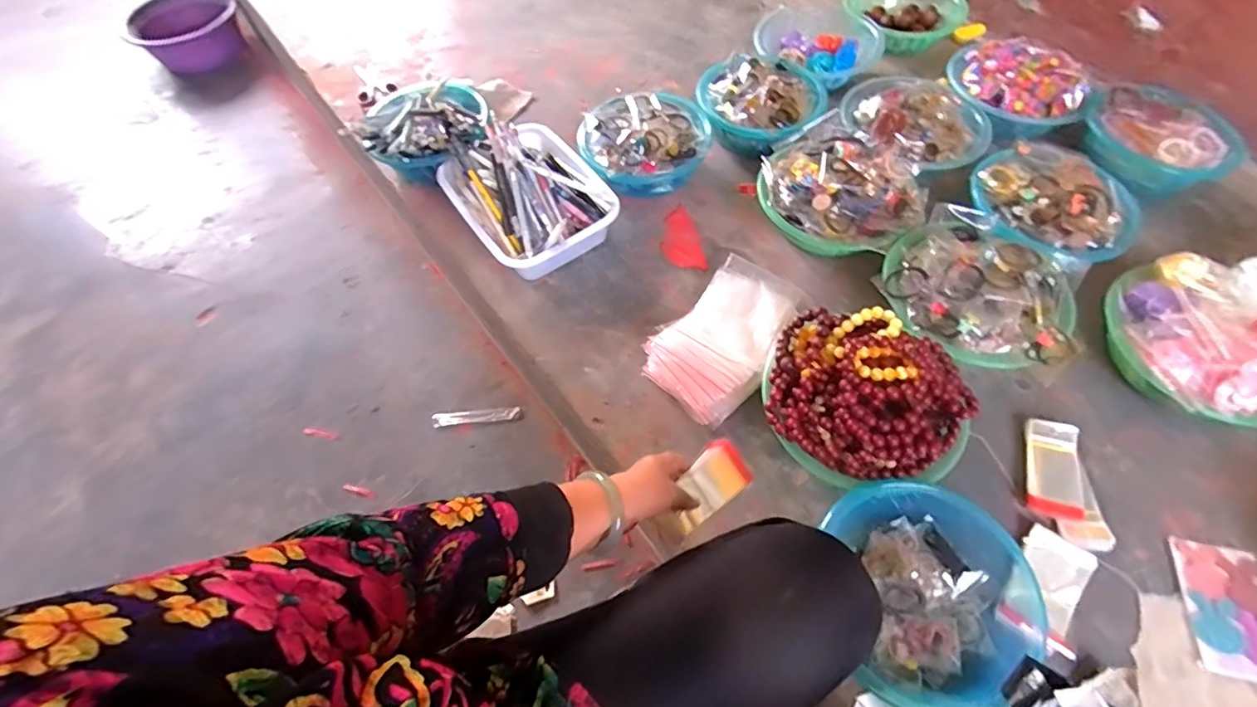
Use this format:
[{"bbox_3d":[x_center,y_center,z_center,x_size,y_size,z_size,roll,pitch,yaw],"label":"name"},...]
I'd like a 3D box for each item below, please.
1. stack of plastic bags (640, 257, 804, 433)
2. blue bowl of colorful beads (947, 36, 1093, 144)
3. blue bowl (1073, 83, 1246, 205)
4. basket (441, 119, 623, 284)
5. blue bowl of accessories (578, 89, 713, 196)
[{"bbox_3d":[0.139,-0.027,0.779,0.147,0.064,0.250,37,67,21],"label":"stack of plastic bags"},{"bbox_3d":[0.676,-0.466,0.985,0.226,0.084,0.187,33,65,19],"label":"blue bowl of colorful beads"},{"bbox_3d":[0.870,-0.353,0.920,0.202,0.061,0.202,-1,59,1],"label":"blue bowl"},{"bbox_3d":[-0.162,-0.260,0.901,0.216,0.107,0.282,-32,63,-16],"label":"basket"},{"bbox_3d":[0.027,-0.365,0.963,0.210,0.100,0.192,-1,59,1],"label":"blue bowl of accessories"}]

